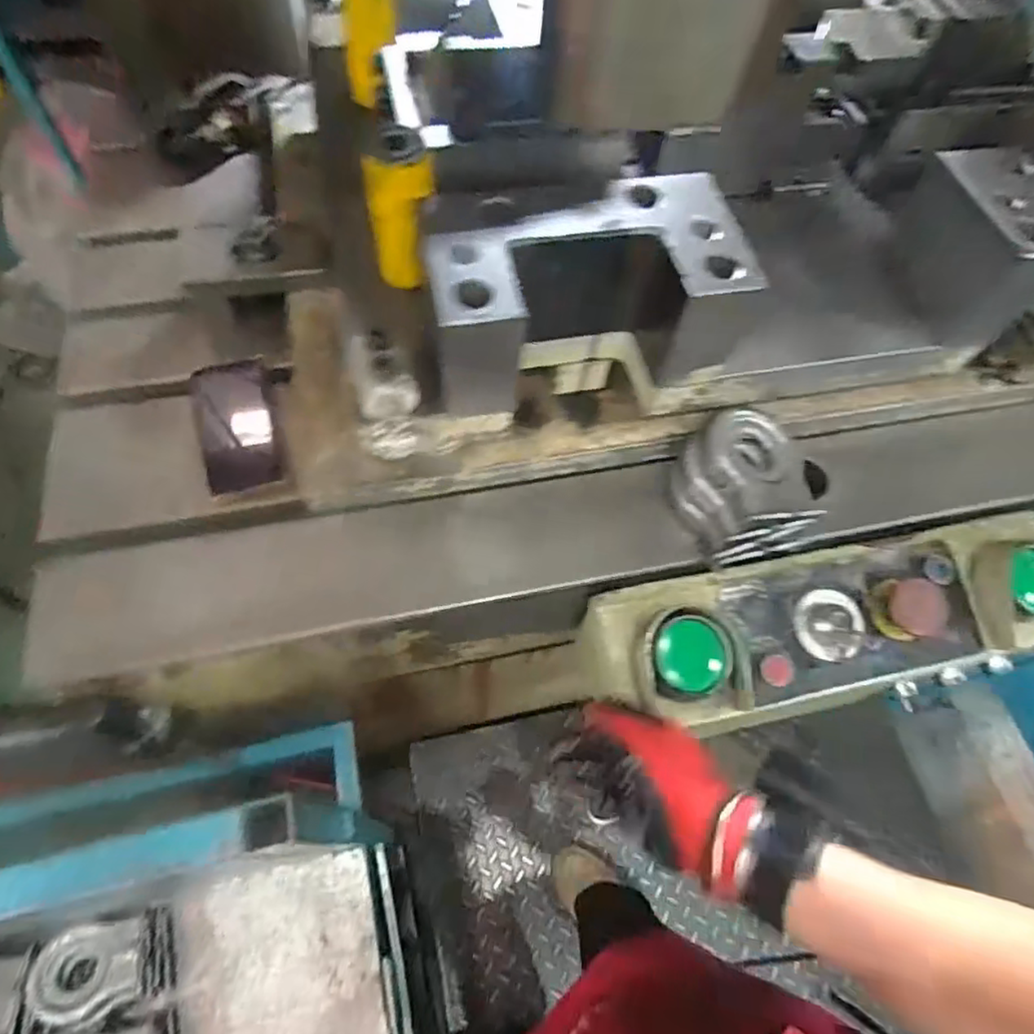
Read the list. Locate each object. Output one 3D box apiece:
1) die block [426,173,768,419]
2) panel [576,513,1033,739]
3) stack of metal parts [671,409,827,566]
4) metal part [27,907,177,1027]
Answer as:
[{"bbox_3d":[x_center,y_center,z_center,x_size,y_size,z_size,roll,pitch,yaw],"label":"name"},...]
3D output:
[{"bbox_3d":[0.052,-0.174,0.504,0.236,0.098,0.115,-15,64,-12],"label":"die block"},{"bbox_3d":[0.320,0.104,0.639,0.496,0.089,0.136,-8,63,-8],"label":"panel"},{"bbox_3d":[0.217,-0.024,0.619,0.111,0.097,0.127,-12,63,-10],"label":"stack of metal parts"},{"bbox_3d":[-0.488,0.534,0.755,0.135,0.093,0.095,-10,63,-9],"label":"metal part"}]

